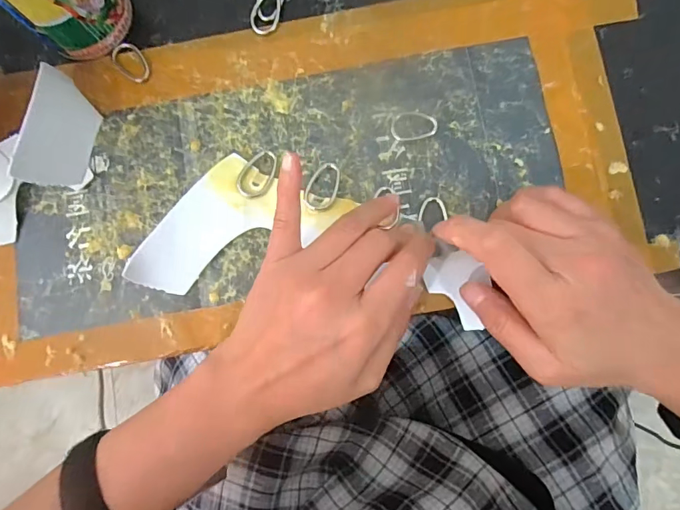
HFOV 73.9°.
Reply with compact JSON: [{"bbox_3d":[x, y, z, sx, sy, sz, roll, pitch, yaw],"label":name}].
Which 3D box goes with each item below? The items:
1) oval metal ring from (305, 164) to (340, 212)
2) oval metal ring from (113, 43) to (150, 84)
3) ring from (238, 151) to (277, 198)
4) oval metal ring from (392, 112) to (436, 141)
[{"bbox_3d":[-0.011,-0.043,0.288,0.020,0.004,0.032,12,78,5],"label":"oval metal ring"},{"bbox_3d":[-0.144,-0.133,0.312,0.019,0.004,0.032,-41,82,-2],"label":"oval metal ring"},{"bbox_3d":[-0.053,-0.052,0.290,0.020,0.004,0.034,28,76,-4],"label":"ring"},{"bbox_3d":[0.048,-0.083,0.289,0.029,0.004,0.018,1,83,4],"label":"oval metal ring"}]

